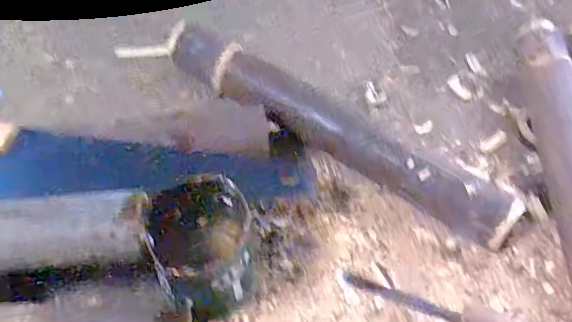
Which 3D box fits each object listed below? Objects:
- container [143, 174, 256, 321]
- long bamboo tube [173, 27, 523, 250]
[{"bbox_3d":[-0.082,0.091,0.571,0.100,0.103,0.111,-11,55,-8],"label":"container"},{"bbox_3d":[0.049,-0.039,0.688,0.472,0.069,0.066,30,60,19],"label":"long bamboo tube"}]

